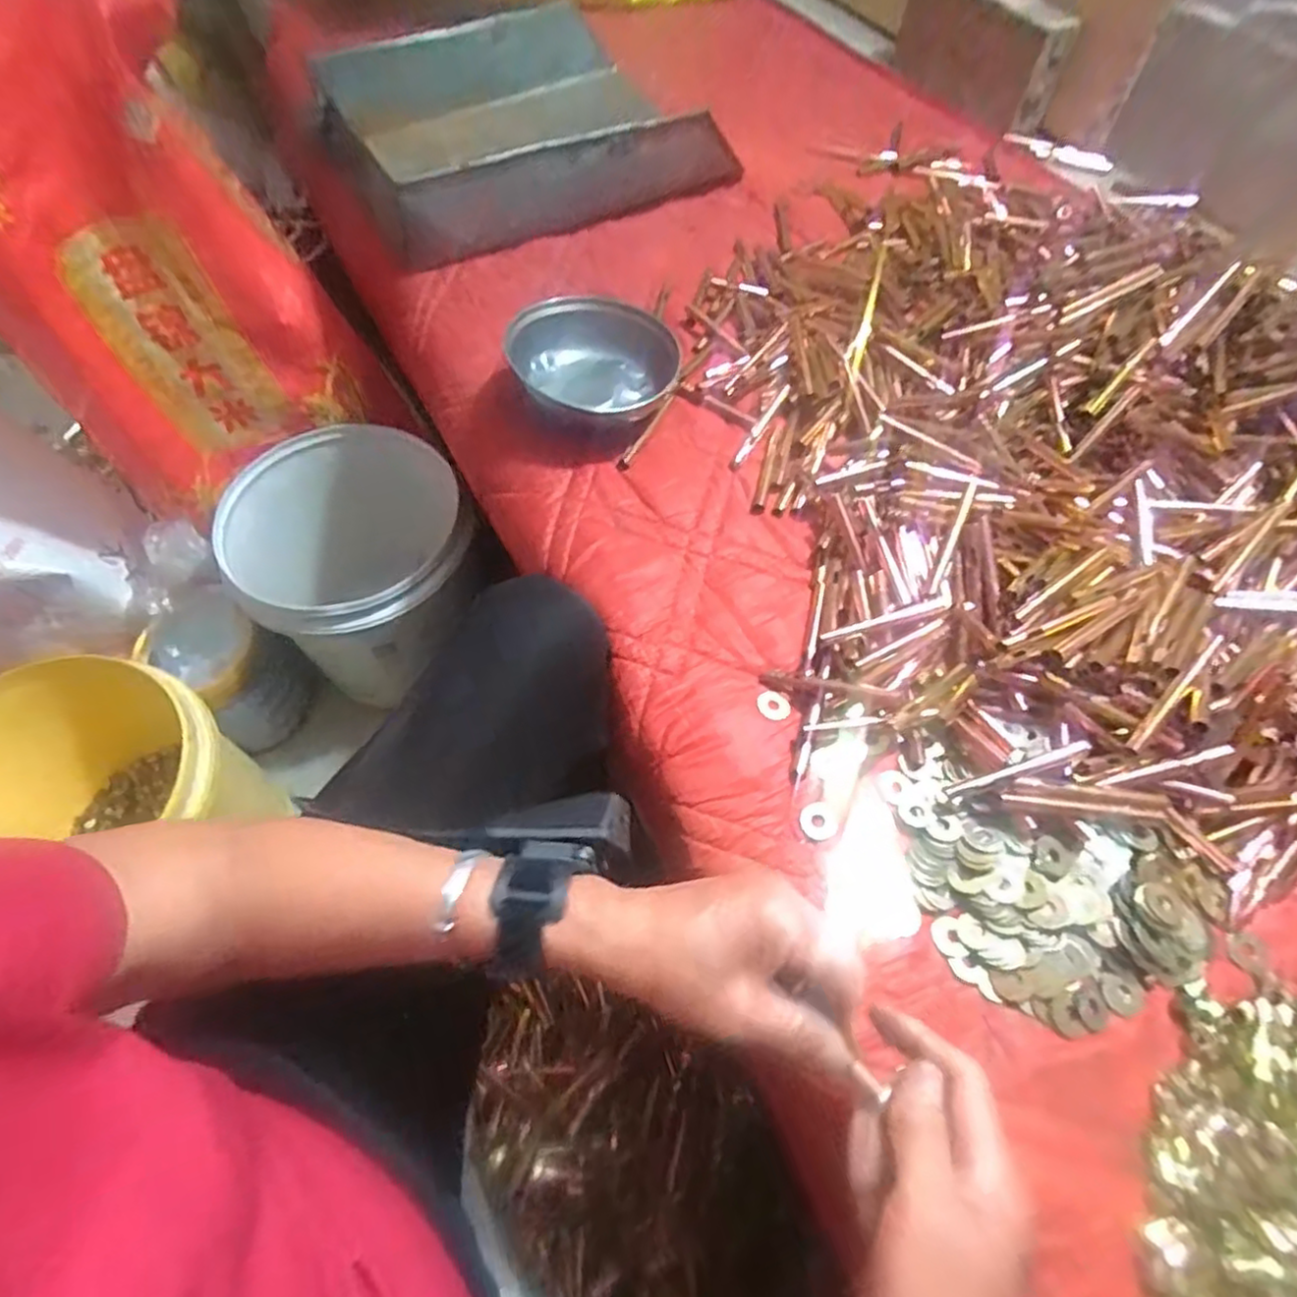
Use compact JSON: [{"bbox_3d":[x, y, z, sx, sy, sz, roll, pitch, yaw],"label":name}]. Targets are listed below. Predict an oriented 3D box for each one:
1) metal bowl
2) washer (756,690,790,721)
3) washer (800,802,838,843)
[{"bbox_3d":[-0.037,-0.231,0.575,0.143,0.046,0.159,-17,62,-11],"label":"metal bowl"},{"bbox_3d":[0.083,0.038,0.457,0.022,0.005,0.022,1,60,-1],"label":"washer"},{"bbox_3d":[0.105,0.106,0.422,0.023,0.004,0.022,1,60,-1],"label":"washer"}]

